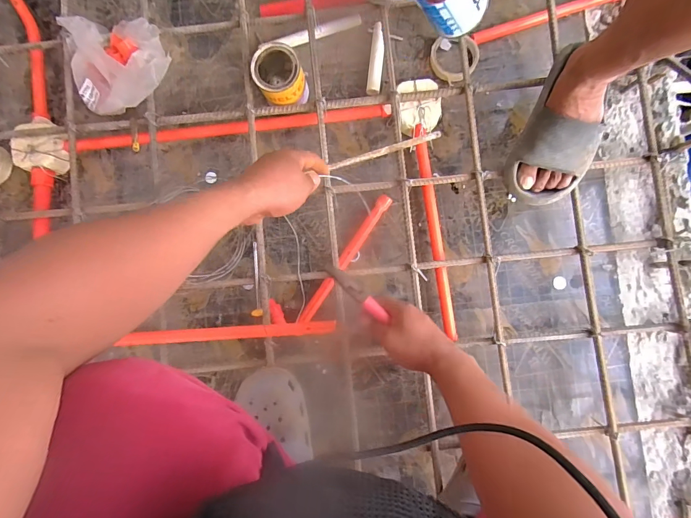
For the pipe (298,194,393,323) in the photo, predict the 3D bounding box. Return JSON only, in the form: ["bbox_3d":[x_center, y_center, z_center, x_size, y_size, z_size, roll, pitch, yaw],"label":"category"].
[{"bbox_3d":[0.000,0.000,0.696,0.023,0.024,0.278,35,89,4],"label":"pipe"}]

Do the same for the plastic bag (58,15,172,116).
[{"bbox_3d":[-0.407,-0.357,0.666,0.198,0.060,0.167,2,87,2],"label":"plastic bag"}]

